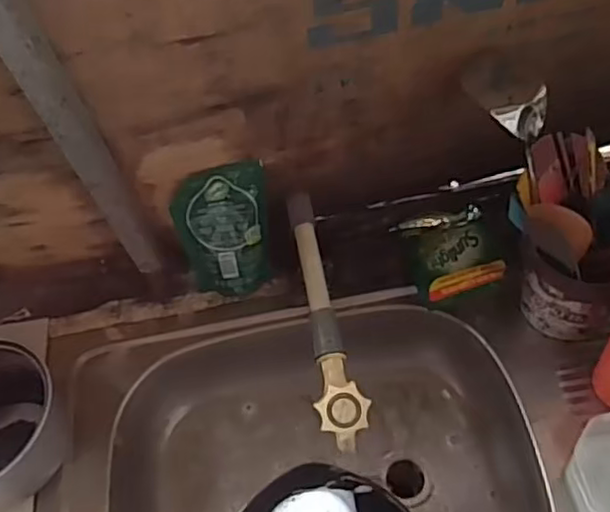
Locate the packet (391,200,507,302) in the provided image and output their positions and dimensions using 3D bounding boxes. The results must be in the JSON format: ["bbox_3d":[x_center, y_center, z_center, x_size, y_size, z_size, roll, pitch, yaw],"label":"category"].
[{"bbox_3d":[0.184,-0.007,0.829,0.115,0.052,0.143,-12,53,-3],"label":"packet"}]

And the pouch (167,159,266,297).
[{"bbox_3d":[-0.099,-0.029,0.807,0.111,0.182,0.022,-7,31,-3],"label":"pouch"}]

